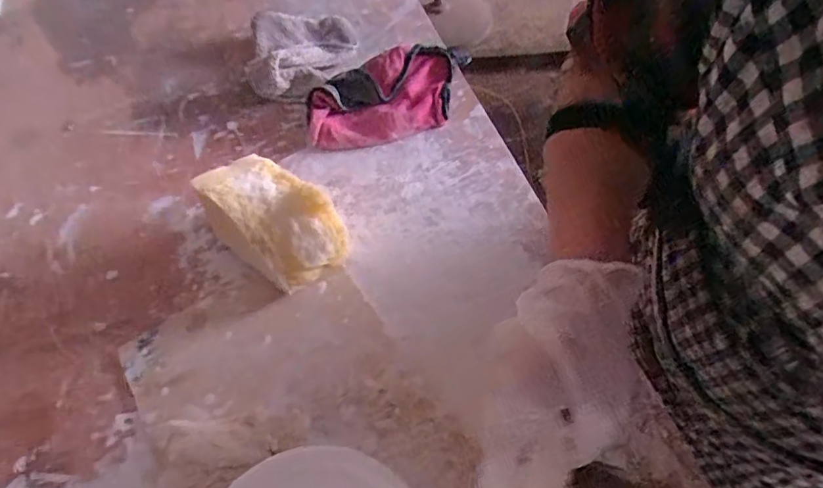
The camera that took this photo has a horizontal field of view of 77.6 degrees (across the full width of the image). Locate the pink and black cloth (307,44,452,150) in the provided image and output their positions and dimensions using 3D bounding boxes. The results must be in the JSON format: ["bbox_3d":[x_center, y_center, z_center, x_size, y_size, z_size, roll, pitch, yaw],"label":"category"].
[{"bbox_3d":[-0.031,-0.183,0.652,0.207,0.051,0.107,-24,57,-13],"label":"pink and black cloth"}]

